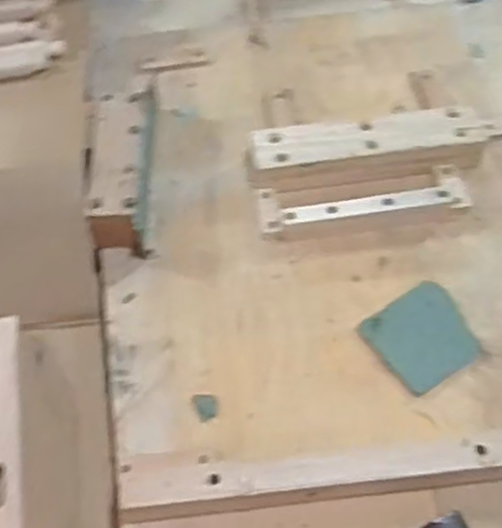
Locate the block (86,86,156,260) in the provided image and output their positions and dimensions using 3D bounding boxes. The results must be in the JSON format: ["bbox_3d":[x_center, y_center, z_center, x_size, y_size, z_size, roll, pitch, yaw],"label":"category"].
[{"bbox_3d":[-0.140,-0.101,0.834,0.064,0.063,0.183,-1,55,-2],"label":"block"}]

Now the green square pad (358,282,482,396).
[{"bbox_3d":[0.169,0.070,0.759,0.100,0.006,0.095,-28,60,-20],"label":"green square pad"}]

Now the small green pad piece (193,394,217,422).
[{"bbox_3d":[-0.041,0.131,0.721,0.021,0.004,0.028,-18,57,-14],"label":"small green pad piece"}]

